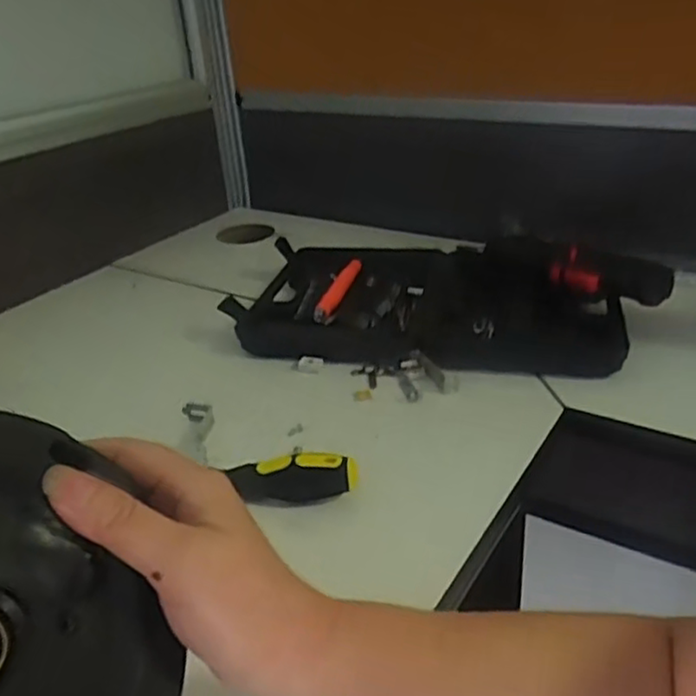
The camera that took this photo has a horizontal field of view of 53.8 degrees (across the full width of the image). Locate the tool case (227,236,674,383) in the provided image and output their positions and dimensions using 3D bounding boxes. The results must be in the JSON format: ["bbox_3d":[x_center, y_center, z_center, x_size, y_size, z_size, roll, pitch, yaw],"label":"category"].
[{"bbox_3d":[0.085,-0.055,0.643,0.378,0.069,0.205,4,30,16],"label":"tool case"}]

